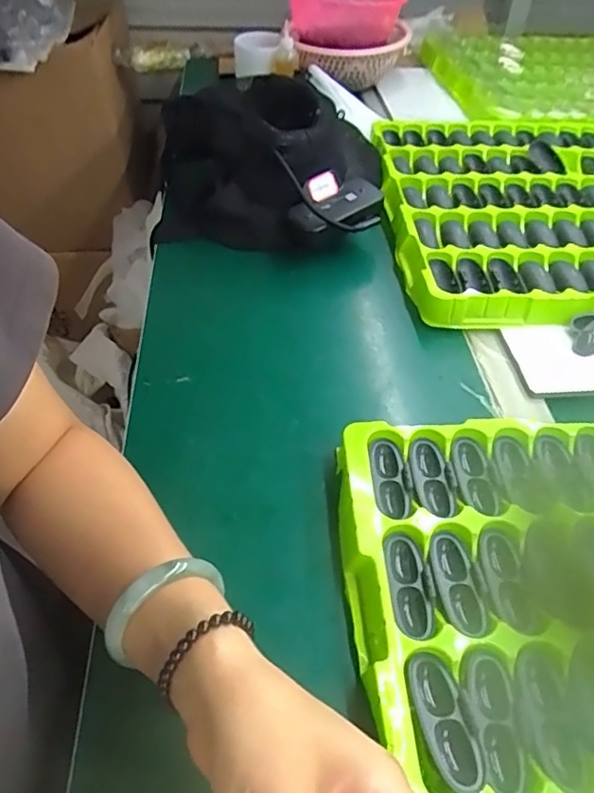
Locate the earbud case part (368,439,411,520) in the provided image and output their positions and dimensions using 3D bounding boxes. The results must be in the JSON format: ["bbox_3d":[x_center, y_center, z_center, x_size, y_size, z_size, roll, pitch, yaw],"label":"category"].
[{"bbox_3d":[0.065,0.059,0.395,0.023,0.012,0.064,-1,47,-3],"label":"earbud case part"}]

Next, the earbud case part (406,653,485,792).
[{"bbox_3d":[0.076,0.165,0.290,0.028,0.009,0.064,-7,48,-9],"label":"earbud case part"}]

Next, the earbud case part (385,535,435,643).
[{"bbox_3d":[0.068,0.114,0.343,0.022,0.008,0.064,-1,47,-3],"label":"earbud case part"}]

